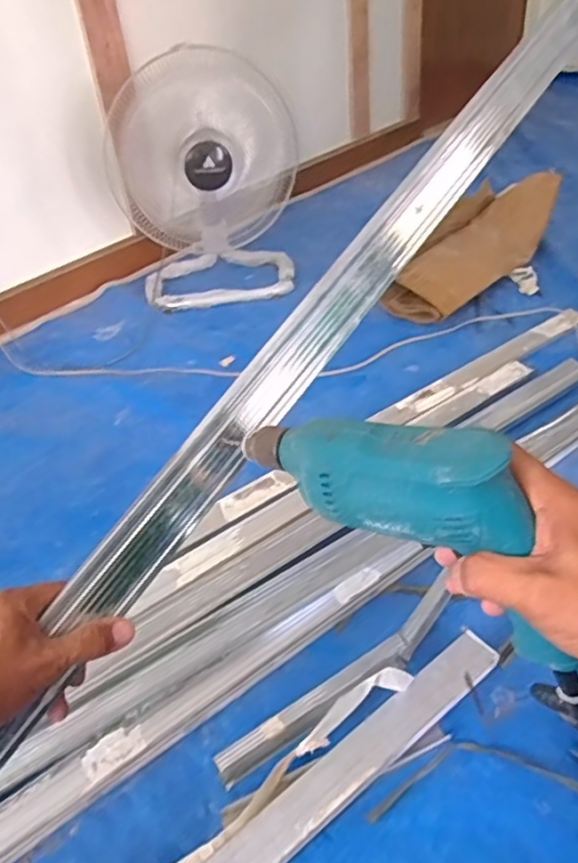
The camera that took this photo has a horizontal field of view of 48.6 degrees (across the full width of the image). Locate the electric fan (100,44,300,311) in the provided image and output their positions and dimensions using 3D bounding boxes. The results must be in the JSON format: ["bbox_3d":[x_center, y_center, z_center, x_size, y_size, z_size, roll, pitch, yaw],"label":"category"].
[{"bbox_3d":[-0.213,-0.618,1.593,0.443,0.540,0.310,-13,39,-8],"label":"electric fan"}]

